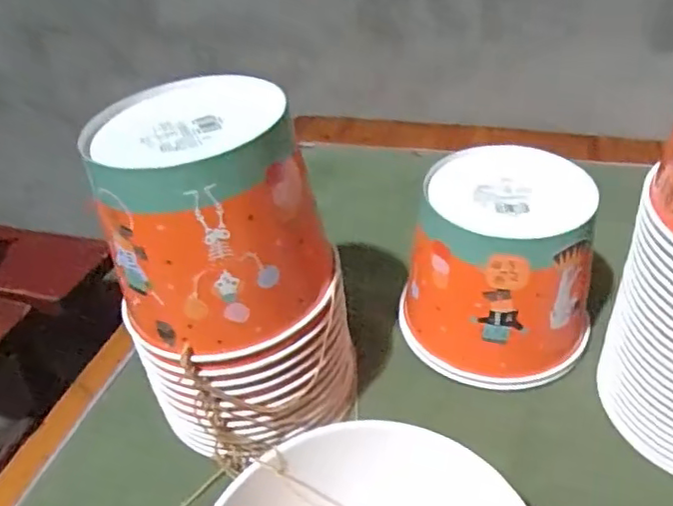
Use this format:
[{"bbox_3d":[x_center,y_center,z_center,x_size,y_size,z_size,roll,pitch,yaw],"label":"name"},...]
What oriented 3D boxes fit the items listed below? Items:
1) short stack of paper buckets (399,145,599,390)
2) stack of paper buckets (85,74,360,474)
[{"bbox_3d":[0.137,0.007,0.513,0.151,0.134,0.153,11,41,21],"label":"short stack of paper buckets"},{"bbox_3d":[-0.074,0.012,0.437,0.152,0.219,0.133,-11,38,-6],"label":"stack of paper buckets"}]

